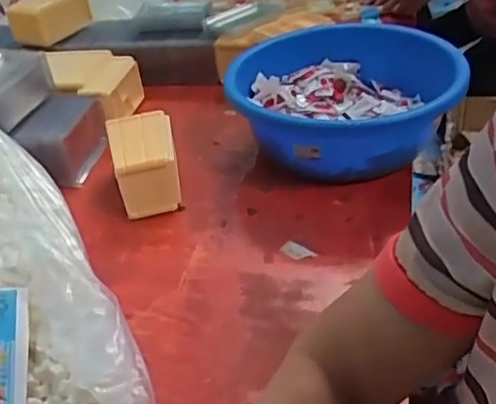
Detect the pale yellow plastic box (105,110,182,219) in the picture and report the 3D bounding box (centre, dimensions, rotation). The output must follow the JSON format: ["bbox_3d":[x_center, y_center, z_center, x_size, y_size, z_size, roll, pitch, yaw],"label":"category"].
[{"bbox_3d":[-0.138,-0.051,0.775,0.083,0.089,0.138,-13,37,-8],"label":"pale yellow plastic box"}]

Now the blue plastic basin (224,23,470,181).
[{"bbox_3d":[0.144,-0.147,0.828,0.309,0.122,0.335,-5,37,4],"label":"blue plastic basin"}]

